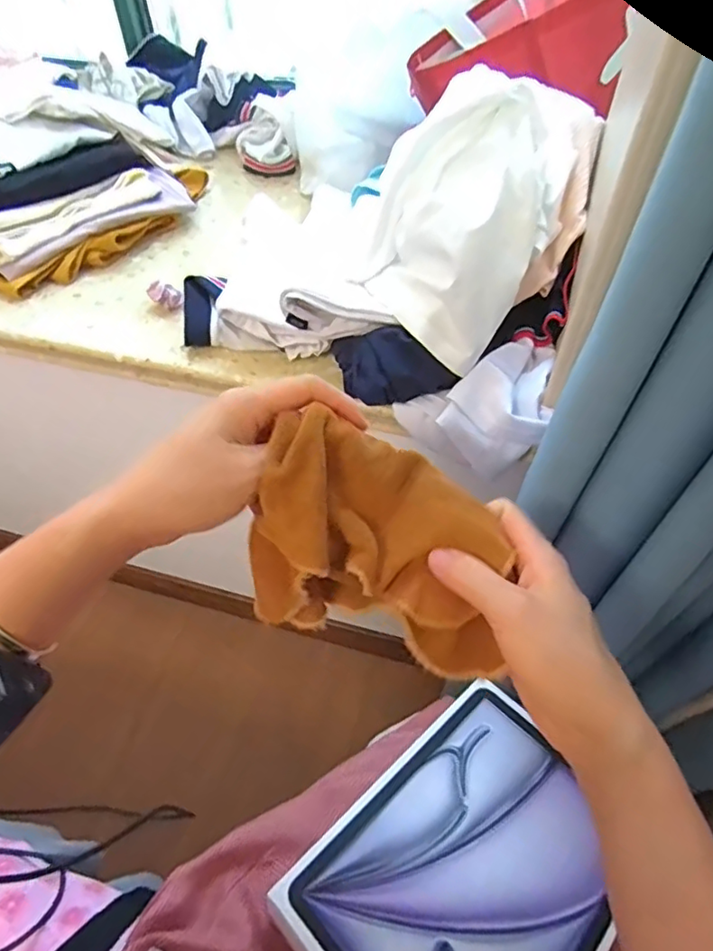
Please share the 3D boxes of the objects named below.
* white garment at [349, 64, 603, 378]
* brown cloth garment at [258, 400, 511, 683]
[{"bbox_3d":[0.111,-0.271,0.587,0.170,0.156,0.274,24,56,18],"label":"white garment"},{"bbox_3d":[0.019,0.038,0.348,0.150,0.107,0.094,16,55,13],"label":"brown cloth garment"}]

